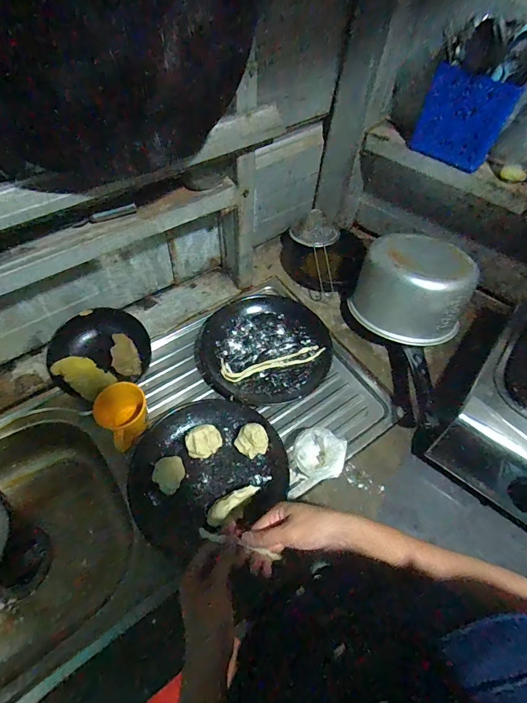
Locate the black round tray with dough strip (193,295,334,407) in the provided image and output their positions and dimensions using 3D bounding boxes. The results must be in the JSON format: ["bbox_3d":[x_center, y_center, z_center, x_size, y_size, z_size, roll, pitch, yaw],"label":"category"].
[{"bbox_3d":[0.002,-0.013,0.756,0.267,0.017,0.257,1,58,-2],"label":"black round tray with dough strip"}]

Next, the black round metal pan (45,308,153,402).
[{"bbox_3d":[-0.311,0.003,0.704,0.180,0.063,0.168,-30,64,-19],"label":"black round metal pan"}]

